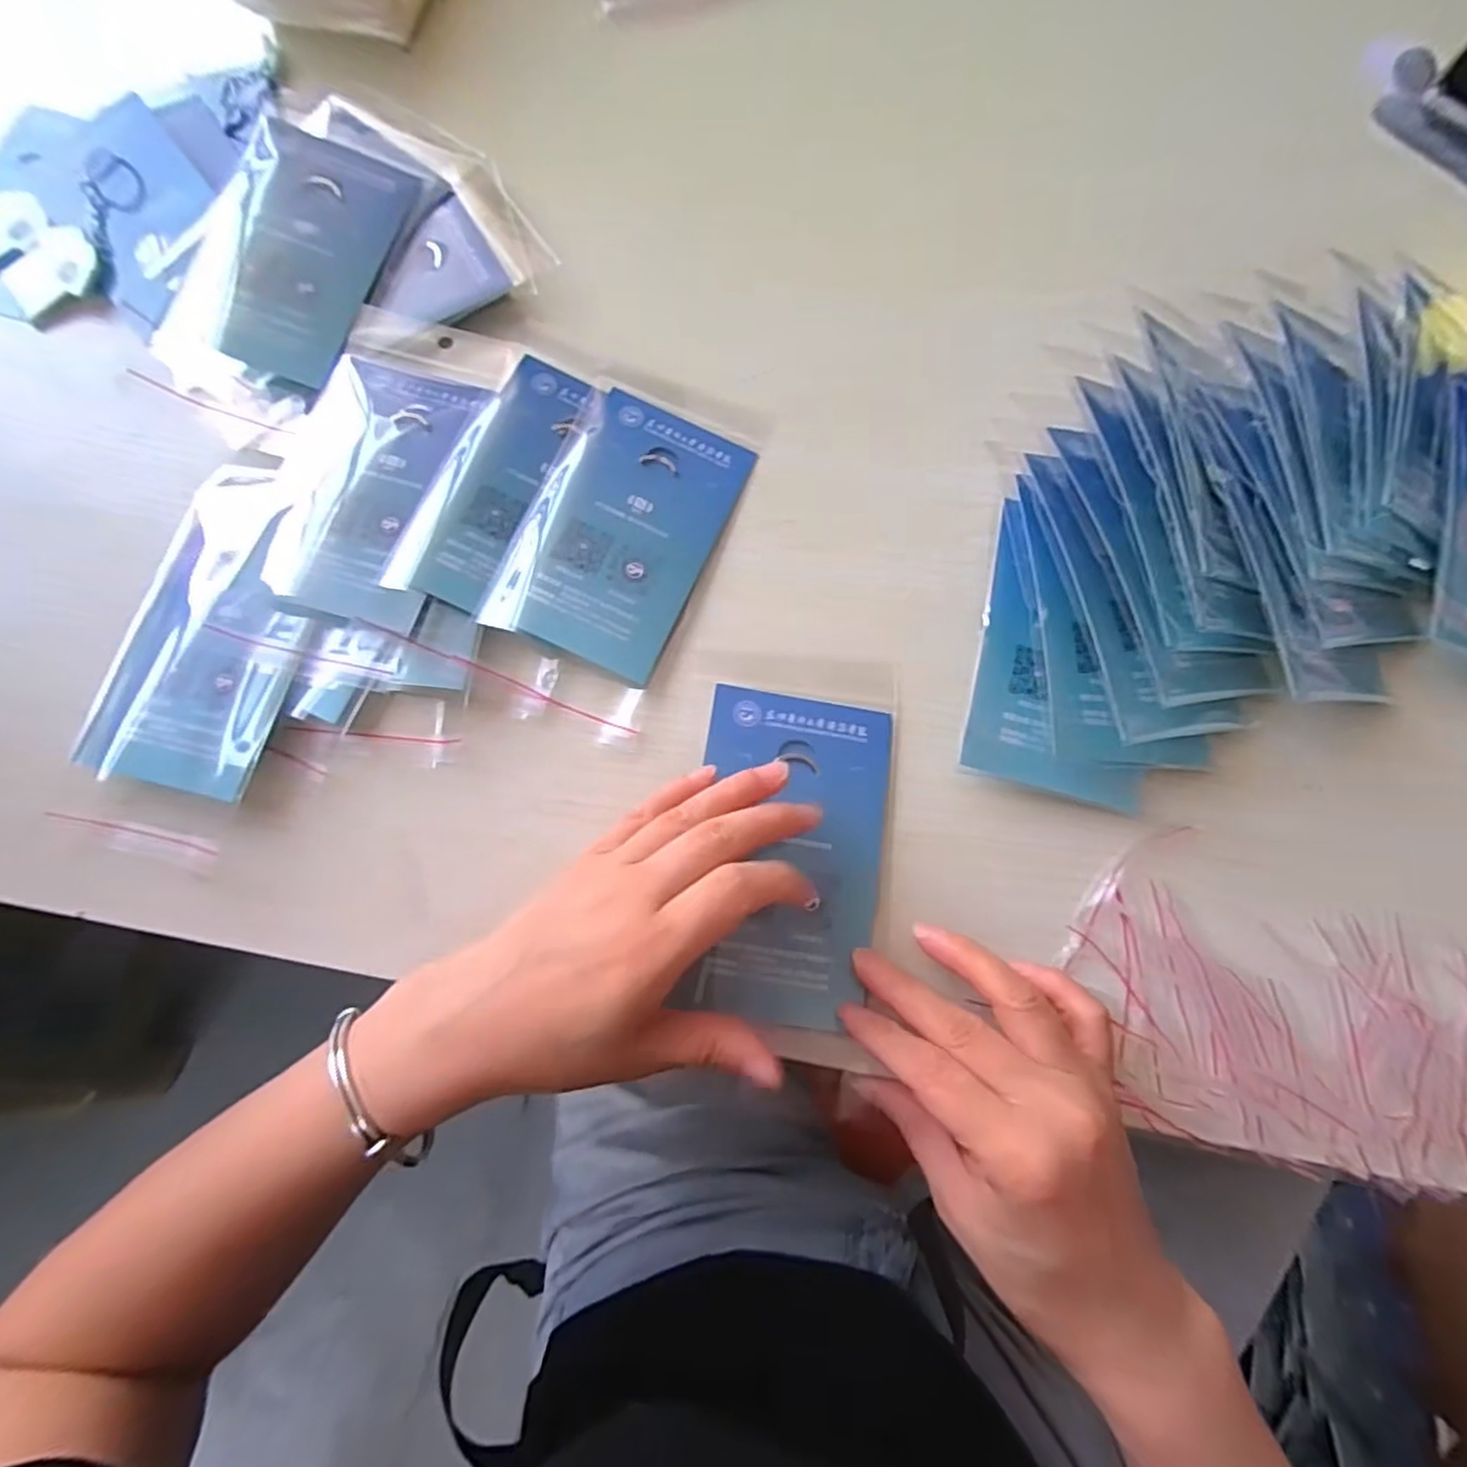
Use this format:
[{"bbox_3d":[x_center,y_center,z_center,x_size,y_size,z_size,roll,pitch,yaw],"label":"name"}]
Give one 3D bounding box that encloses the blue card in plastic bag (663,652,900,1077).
[{"bbox_3d":[0.024,0.046,0.288,0.086,0.009,0.166,7,75,-2],"label":"blue card in plastic bag"}]

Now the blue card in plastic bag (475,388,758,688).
[{"bbox_3d":[-0.052,-0.099,0.321,0.082,0.008,0.137,21,76,7],"label":"blue card in plastic bag"}]

